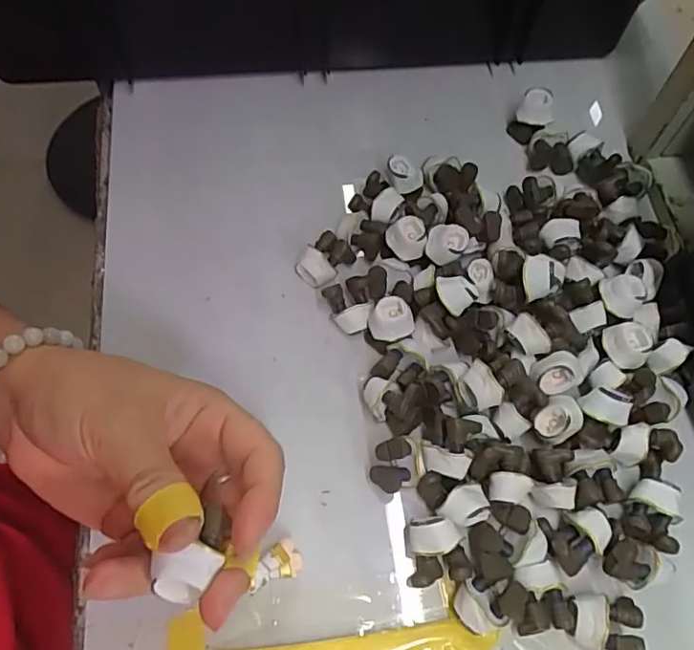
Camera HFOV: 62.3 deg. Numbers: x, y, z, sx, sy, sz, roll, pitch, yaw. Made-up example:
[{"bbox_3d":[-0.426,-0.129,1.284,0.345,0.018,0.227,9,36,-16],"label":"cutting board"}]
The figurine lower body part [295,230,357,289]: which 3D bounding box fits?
[{"bbox_3d":[-0.012,-0.035,0.316,0.021,0.019,0.027,40,71,17],"label":"figurine lower body part"}]

